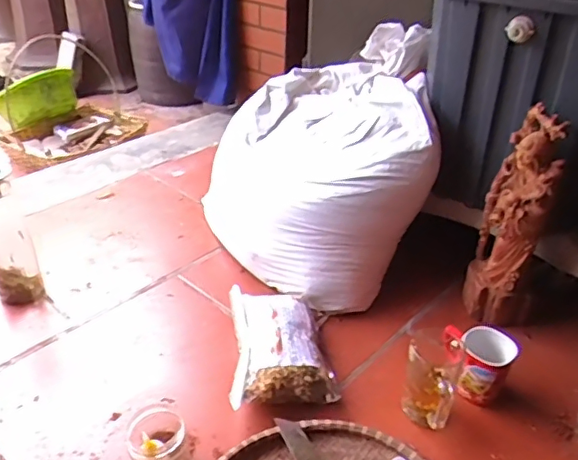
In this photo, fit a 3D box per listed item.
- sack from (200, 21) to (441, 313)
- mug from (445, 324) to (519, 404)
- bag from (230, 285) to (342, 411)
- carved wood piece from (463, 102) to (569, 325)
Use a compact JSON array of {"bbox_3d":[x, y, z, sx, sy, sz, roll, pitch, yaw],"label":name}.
[{"bbox_3d":[0.074,-0.131,1.097,0.399,0.362,0.441,-20,38,-29],"label":"sack"},{"bbox_3d":[0.276,0.200,0.836,0.102,0.094,0.078,13,35,18],"label":"mug"},{"bbox_3d":[-0.023,0.179,0.888,0.151,0.070,0.232,-5,33,-9],"label":"bag"},{"bbox_3d":[0.365,-0.017,0.915,0.099,0.343,0.111,10,34,14],"label":"carved wood piece"}]

